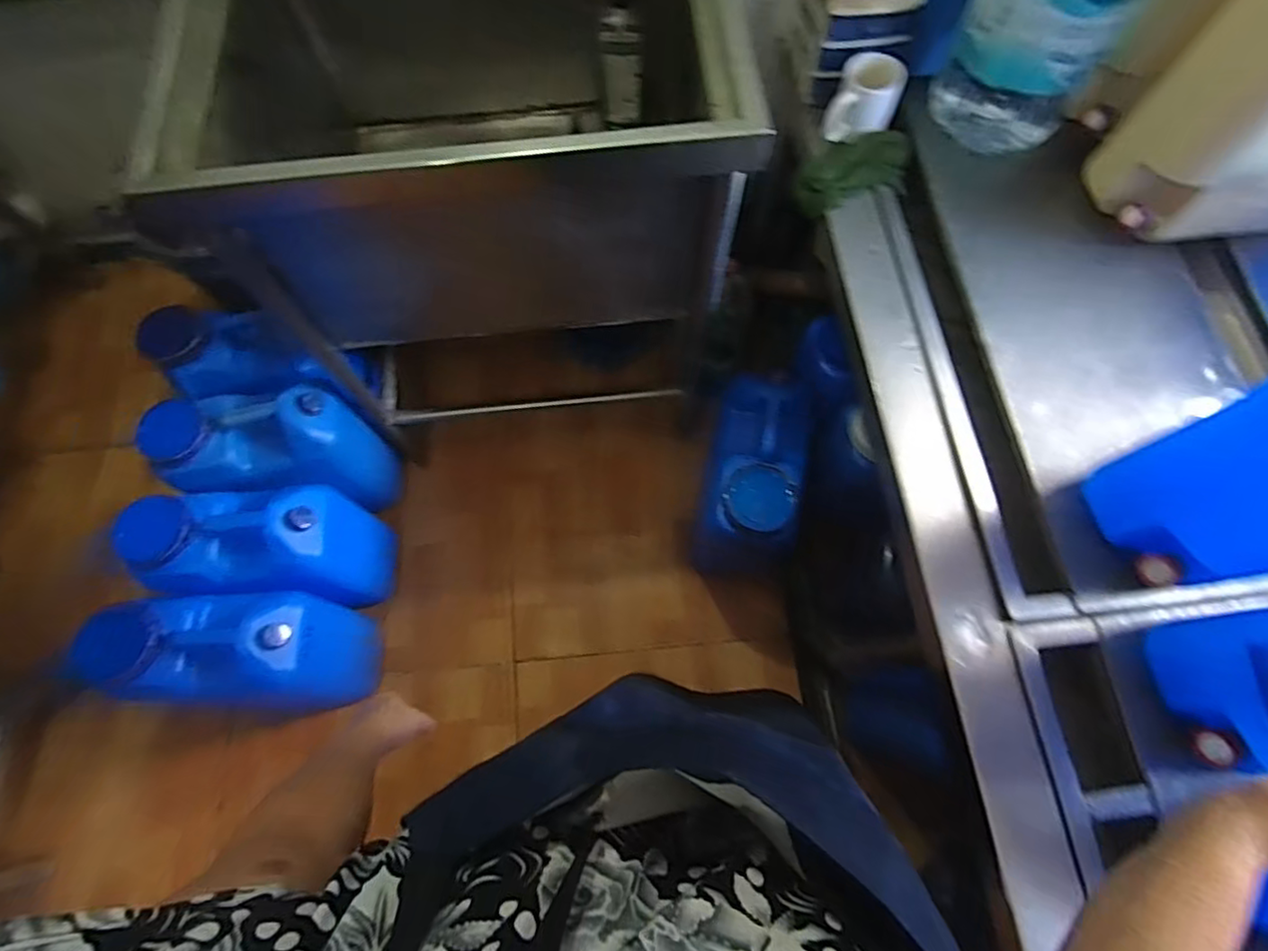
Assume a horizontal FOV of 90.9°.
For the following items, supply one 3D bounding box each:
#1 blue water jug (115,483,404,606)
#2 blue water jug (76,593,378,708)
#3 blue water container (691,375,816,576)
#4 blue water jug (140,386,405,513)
[{"bbox_3d":[-0.683,0.152,1.208,0.279,0.426,0.192,-3,70,0],"label":"blue water jug"},{"bbox_3d":[-0.694,0.322,1.150,0.290,0.445,0.148,-10,71,-3],"label":"blue water jug"},{"bbox_3d":[0.225,0.025,1.243,0.153,0.430,0.319,7,71,3],"label":"blue water container"},{"bbox_3d":[-0.689,-0.016,1.275,0.336,0.400,0.179,1,70,1],"label":"blue water jug"}]

